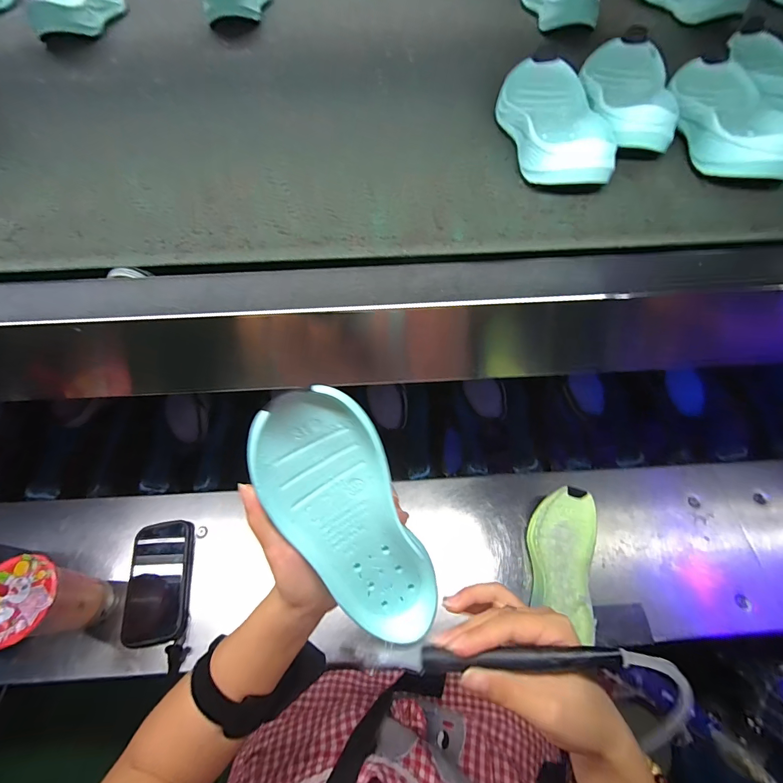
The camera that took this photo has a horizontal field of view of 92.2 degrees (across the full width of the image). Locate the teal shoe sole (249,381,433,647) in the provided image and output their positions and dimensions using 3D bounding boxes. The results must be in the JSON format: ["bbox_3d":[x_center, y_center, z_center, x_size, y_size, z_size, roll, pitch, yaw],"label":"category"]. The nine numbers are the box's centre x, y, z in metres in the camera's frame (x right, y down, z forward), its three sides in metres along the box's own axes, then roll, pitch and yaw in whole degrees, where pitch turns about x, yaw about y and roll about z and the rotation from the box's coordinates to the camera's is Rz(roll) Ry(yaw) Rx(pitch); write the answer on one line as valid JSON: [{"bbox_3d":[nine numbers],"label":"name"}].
[{"bbox_3d":[-0.029,0.093,0.263,0.082,0.202,0.027,-28,19,-15],"label":"teal shoe sole"}]

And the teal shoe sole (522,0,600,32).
[{"bbox_3d":[0.239,-0.587,0.551,0.072,0.040,0.201,0,59,1],"label":"teal shoe sole"}]

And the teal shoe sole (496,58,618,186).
[{"bbox_3d":[0.153,-0.265,0.362,0.088,0.037,0.212,2,59,2],"label":"teal shoe sole"}]

